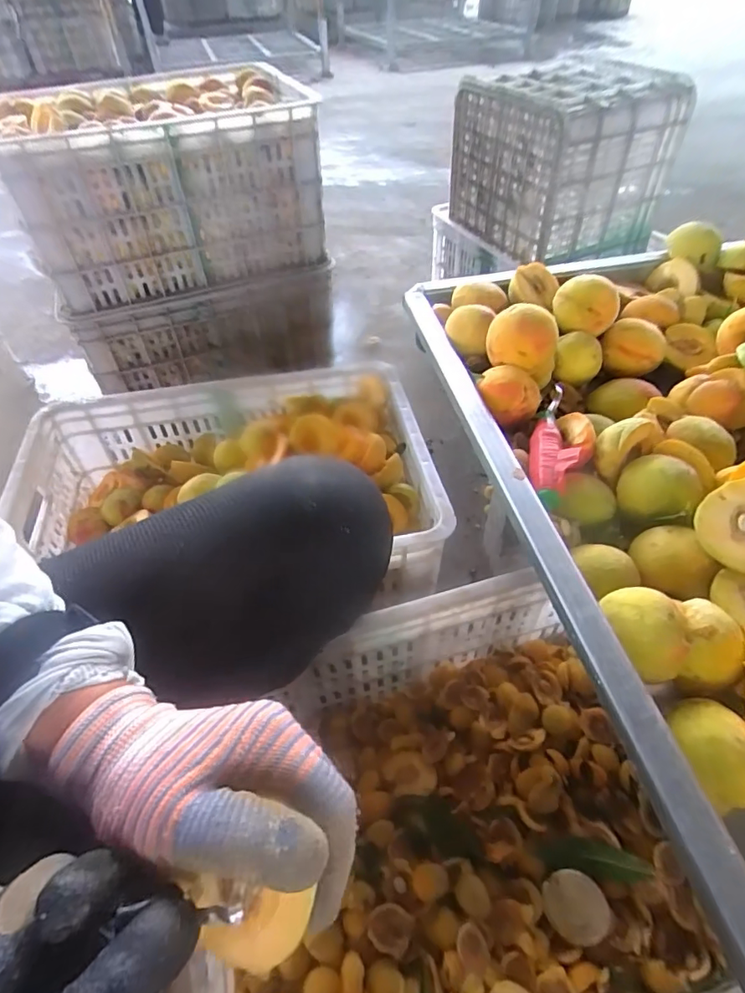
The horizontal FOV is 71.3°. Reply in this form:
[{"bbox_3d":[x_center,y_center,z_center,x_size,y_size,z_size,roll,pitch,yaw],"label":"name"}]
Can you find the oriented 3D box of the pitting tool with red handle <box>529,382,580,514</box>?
[{"bbox_3d":[0.147,-0.046,0.426,0.033,0.018,0.135,8,49,10],"label":"pitting tool with red handle"}]

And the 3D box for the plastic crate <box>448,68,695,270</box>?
[{"bbox_3d":[0.374,-0.679,1.046,0.308,0.249,0.318,-20,50,-15],"label":"plastic crate"}]

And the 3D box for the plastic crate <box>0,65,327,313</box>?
[{"bbox_3d":[-0.376,-0.589,0.977,0.496,0.260,0.334,-19,50,-14],"label":"plastic crate"}]

